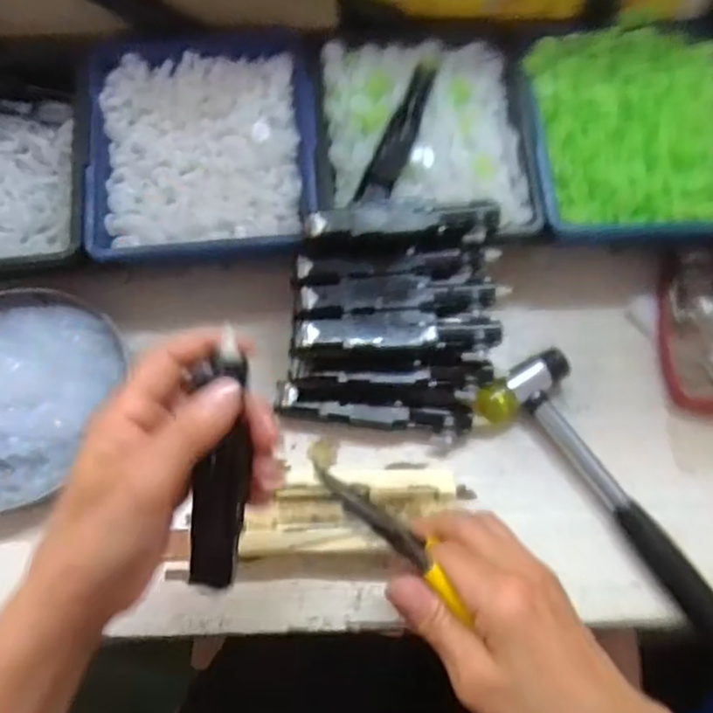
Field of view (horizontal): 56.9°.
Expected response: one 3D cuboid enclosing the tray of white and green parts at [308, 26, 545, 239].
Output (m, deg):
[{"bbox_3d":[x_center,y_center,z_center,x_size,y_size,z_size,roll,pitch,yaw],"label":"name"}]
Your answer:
[{"bbox_3d":[0.045,-0.155,0.445,0.145,0.033,0.166,-4,64,-4],"label":"tray of white and green parts"}]

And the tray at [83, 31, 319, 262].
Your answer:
[{"bbox_3d":[-0.103,-0.142,0.446,0.148,0.045,0.164,-3,64,-3],"label":"tray"}]

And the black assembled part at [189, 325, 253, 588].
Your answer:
[{"bbox_3d":[-0.061,0.048,0.296,0.021,0.013,0.123,9,107,2],"label":"black assembled part"}]

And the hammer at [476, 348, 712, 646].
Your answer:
[{"bbox_3d":[0.167,0.096,0.379,0.061,0.024,0.227,-34,70,-17],"label":"hammer"}]

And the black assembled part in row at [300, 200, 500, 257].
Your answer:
[{"bbox_3d":[0.028,-0.078,0.400,0.117,0.024,0.022,-3,64,-3],"label":"black assembled part in row"}]

